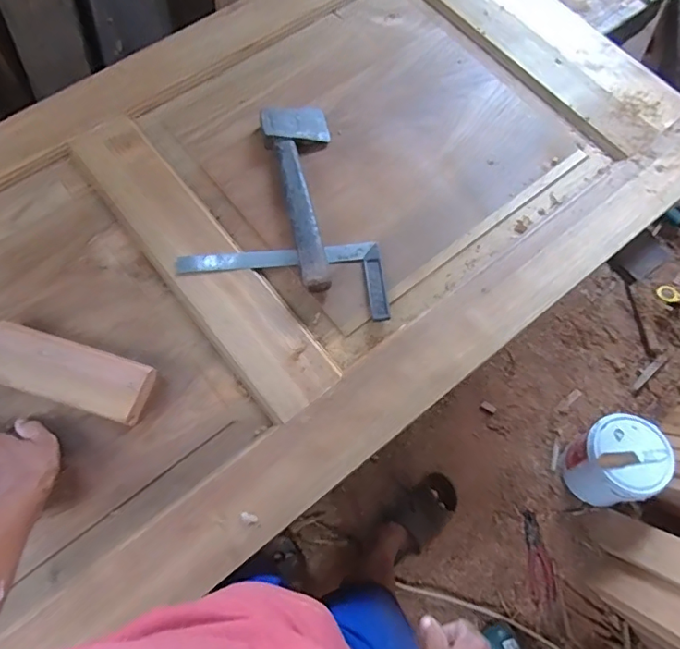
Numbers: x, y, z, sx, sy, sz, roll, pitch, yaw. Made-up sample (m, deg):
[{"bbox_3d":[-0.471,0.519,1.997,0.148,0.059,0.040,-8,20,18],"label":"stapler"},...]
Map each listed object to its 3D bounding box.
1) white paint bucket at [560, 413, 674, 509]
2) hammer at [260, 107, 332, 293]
[{"bbox_3d":[0.631,0.318,1.197,0.186,0.188,0.188,0,71,-1],"label":"white paint bucket"},{"bbox_3d":[-0.058,-0.207,0.796,0.108,0.040,0.341,-6,69,-4],"label":"hammer"}]

